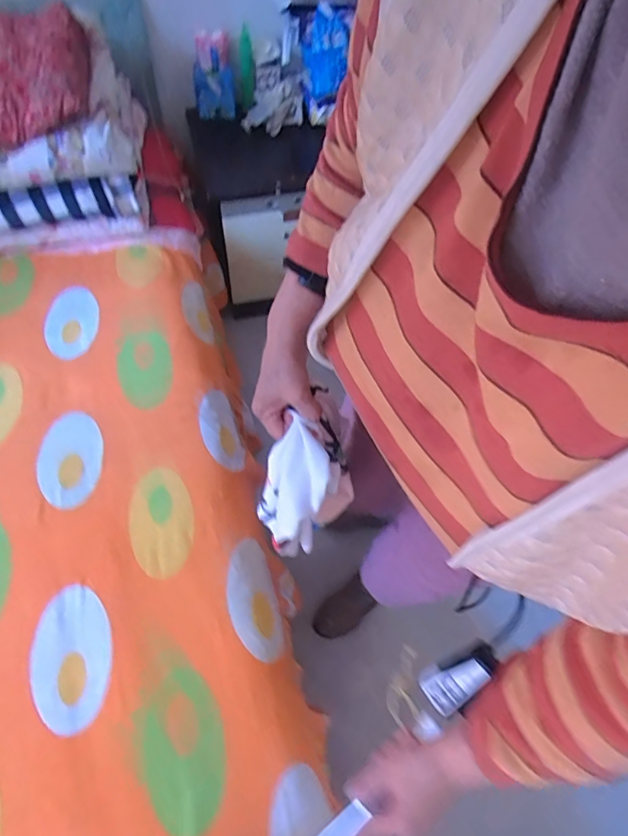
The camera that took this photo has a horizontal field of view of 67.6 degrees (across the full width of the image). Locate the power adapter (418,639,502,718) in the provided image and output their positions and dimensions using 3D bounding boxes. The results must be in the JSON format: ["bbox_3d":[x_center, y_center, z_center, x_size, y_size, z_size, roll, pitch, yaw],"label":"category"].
[{"bbox_3d":[0.128,0.231,0.419,0.071,0.029,0.037,-46,63,12],"label":"power adapter"}]

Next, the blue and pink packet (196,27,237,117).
[{"bbox_3d":[-0.301,-1.019,1.399,0.115,0.210,0.051,-10,39,-11],"label":"blue and pink packet"}]

